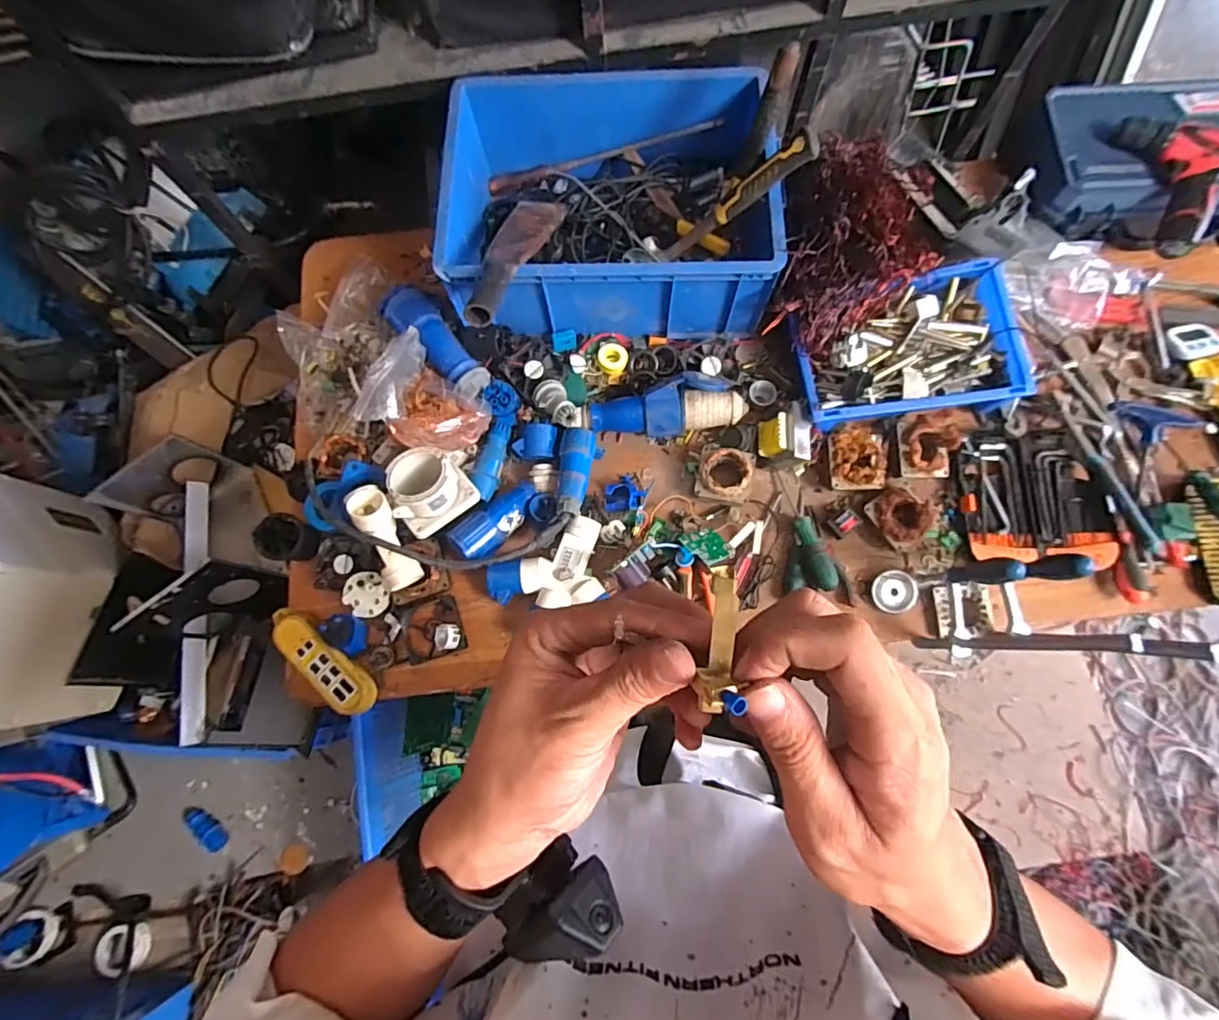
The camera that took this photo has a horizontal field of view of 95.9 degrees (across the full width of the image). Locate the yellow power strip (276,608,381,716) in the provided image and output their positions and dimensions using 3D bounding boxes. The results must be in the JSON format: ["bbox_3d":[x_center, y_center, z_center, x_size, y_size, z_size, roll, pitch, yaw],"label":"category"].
[{"bbox_3d":[-0.412,0.218,0.783,0.186,0.030,0.059,37,79,11],"label":"yellow power strip"}]

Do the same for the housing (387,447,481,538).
[{"bbox_3d":[-0.255,-0.030,0.765,0.106,0.061,0.106,-39,77,-9],"label":"housing"}]

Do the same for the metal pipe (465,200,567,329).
[{"bbox_3d":[-0.133,-0.372,0.786,0.081,0.033,0.371,7,48,4],"label":"metal pipe"}]

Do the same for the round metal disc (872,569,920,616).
[{"bbox_3d":[0.410,0.118,0.790,0.062,0.019,0.059,0,74,2],"label":"round metal disc"}]

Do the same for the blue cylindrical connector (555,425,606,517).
[{"bbox_3d":[-0.050,-0.056,0.820,0.059,0.053,0.138,8,75,4],"label":"blue cylindrical connector"}]

